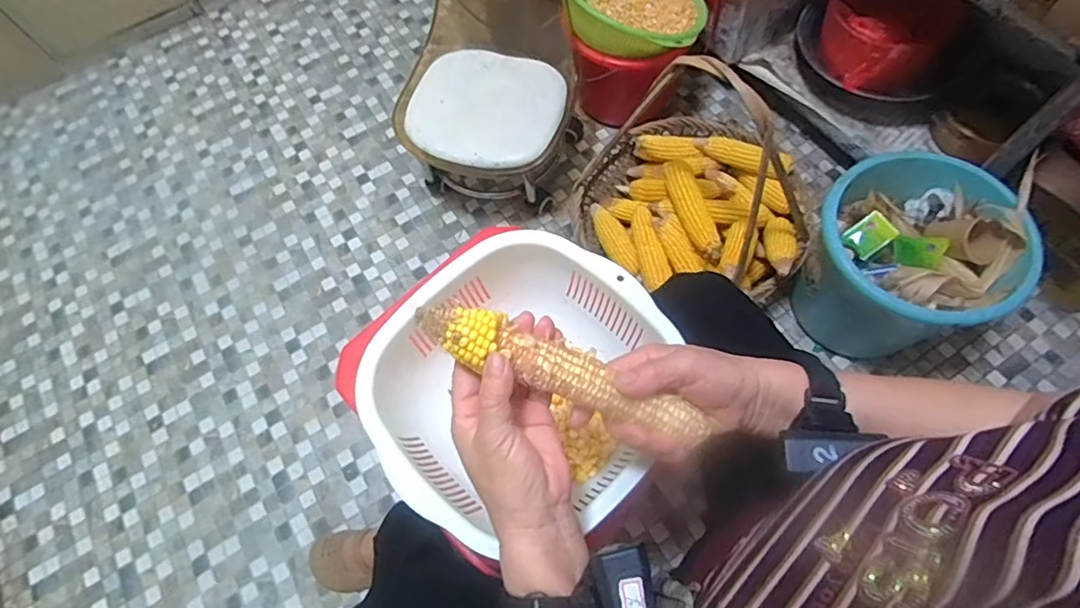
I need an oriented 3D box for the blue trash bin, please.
[{"bbox_3d":[0.578,-0.061,0.924,0.272,0.279,0.251,31,71,16],"label":"blue trash bin"}]

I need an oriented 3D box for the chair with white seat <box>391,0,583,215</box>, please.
[{"bbox_3d":[-0.092,-0.438,1.099,0.316,0.381,0.403,-2,66,2],"label":"chair with white seat"}]

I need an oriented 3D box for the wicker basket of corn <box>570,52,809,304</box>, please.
[{"bbox_3d":[0.278,-0.228,0.935,0.403,0.394,0.340,39,73,18],"label":"wicker basket of corn"}]

